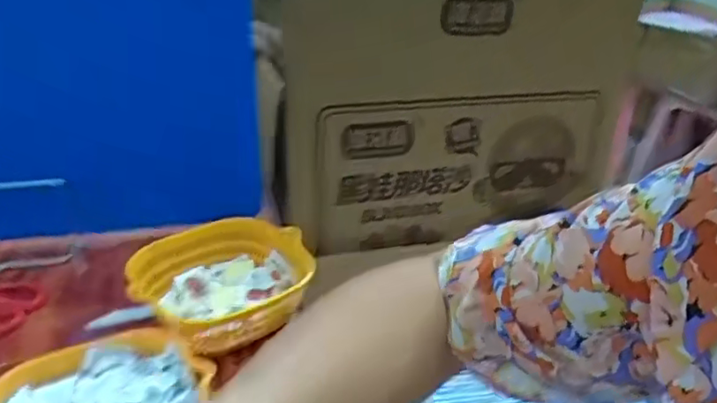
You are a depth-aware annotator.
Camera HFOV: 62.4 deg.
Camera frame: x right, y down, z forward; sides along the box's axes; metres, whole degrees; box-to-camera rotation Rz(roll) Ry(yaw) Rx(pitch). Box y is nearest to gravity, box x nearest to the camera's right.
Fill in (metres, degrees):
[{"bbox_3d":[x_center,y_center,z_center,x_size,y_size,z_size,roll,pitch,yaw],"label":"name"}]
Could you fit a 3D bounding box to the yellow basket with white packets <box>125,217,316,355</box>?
[{"bbox_3d":[-0.129,0.078,0.565,0.161,0.059,0.135,-8,29,-17],"label":"yellow basket with white packets"}]

